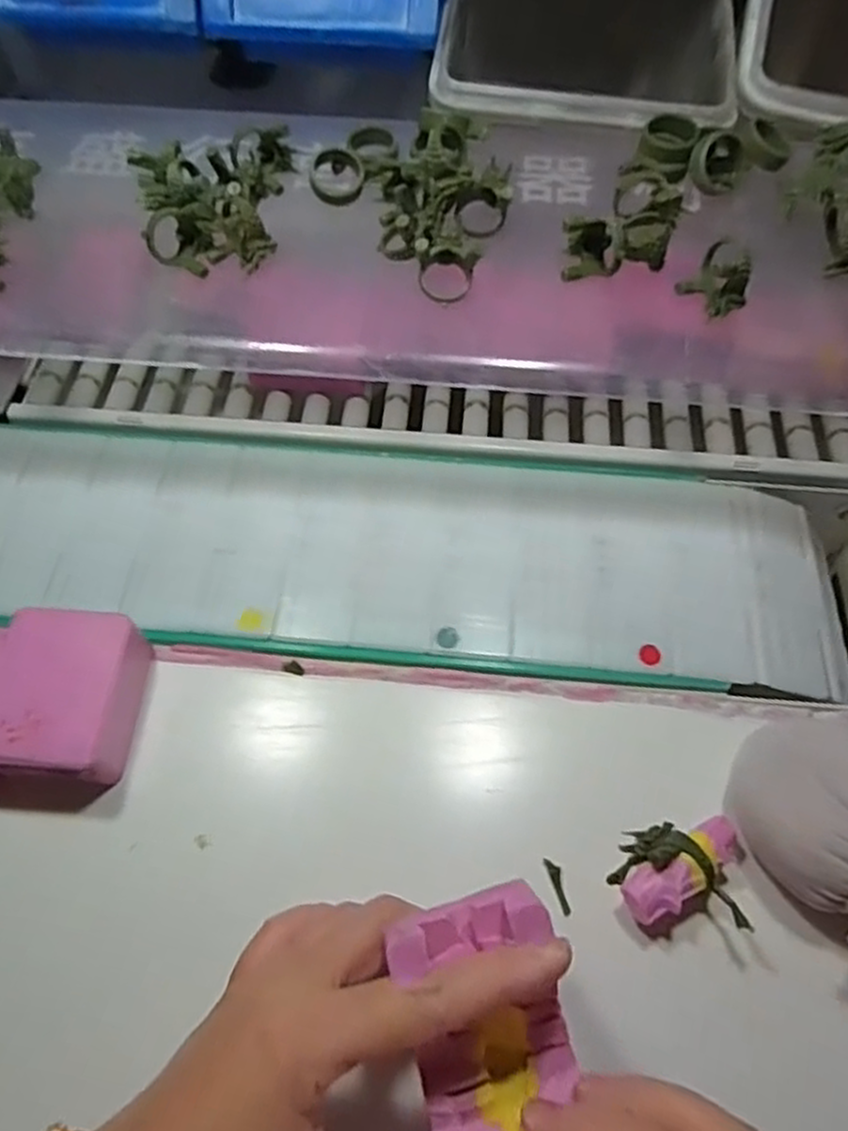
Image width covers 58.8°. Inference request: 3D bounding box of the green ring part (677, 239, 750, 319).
[{"bbox_3d":[0.127,-0.125,0.324,0.027,0.027,0.014,40,67,19],"label":"green ring part"}]

